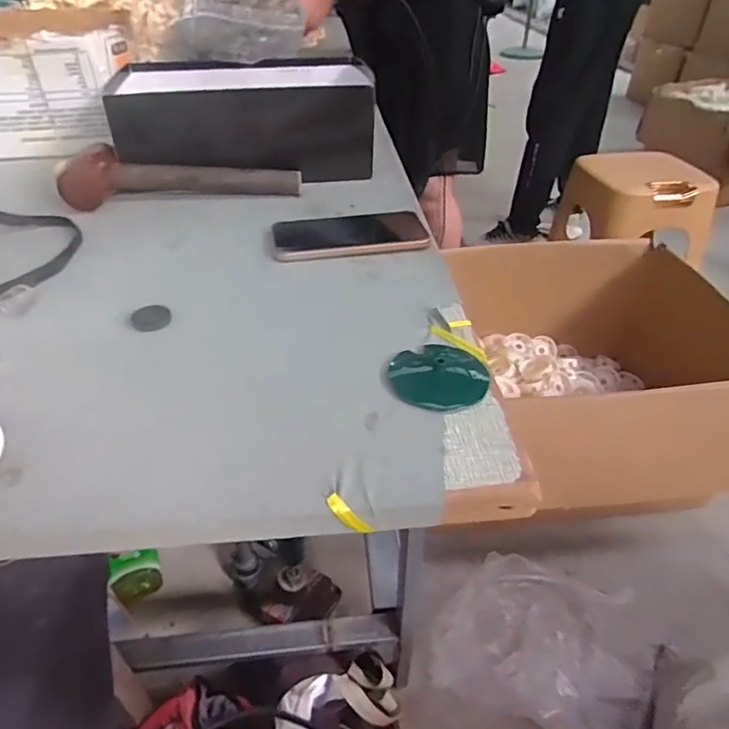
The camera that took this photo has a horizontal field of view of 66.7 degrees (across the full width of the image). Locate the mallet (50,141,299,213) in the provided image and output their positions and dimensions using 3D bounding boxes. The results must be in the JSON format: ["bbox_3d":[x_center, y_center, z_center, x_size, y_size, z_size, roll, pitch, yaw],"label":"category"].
[{"bbox_3d":[-0.216,-0.229,0.673,0.274,0.050,0.074,-3,39,-6],"label":"mallet"}]

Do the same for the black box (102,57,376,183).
[{"bbox_3d":[-0.154,-0.335,0.755,0.311,0.102,0.203,-3,39,-6],"label":"black box"}]

